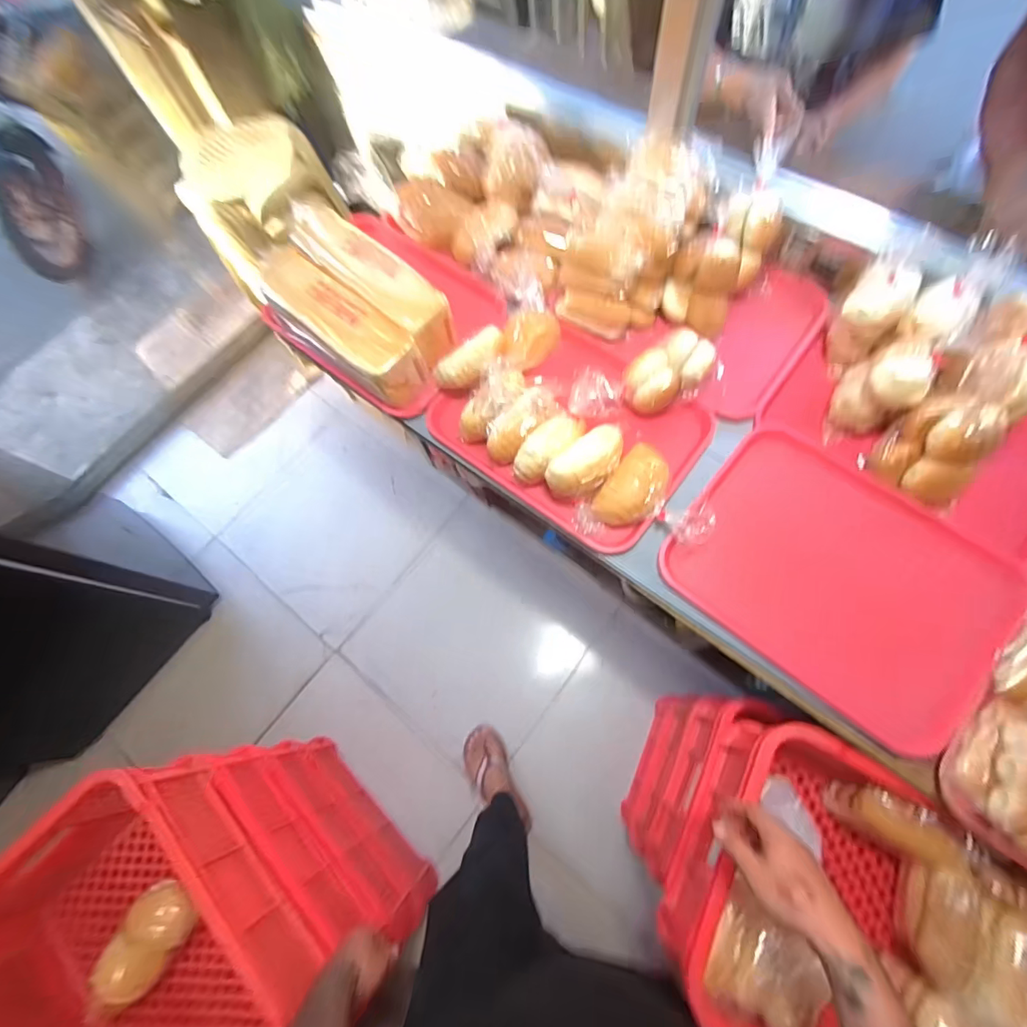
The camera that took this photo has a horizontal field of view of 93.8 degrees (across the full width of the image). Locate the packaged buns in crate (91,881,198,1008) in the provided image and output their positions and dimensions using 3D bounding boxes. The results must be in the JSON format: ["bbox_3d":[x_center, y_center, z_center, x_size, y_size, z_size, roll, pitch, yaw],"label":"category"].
[{"bbox_3d":[-0.562,0.644,0.725,0.090,0.081,0.140,22,74,12],"label":"packaged buns in crate"}]

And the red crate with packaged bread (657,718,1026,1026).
[{"bbox_3d":[0.505,0.560,0.627,0.512,0.206,0.374,25,74,13],"label":"red crate with packaged bread"}]

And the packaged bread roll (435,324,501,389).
[{"bbox_3d":[-0.065,-0.247,0.783,0.133,0.058,0.076,-40,72,5],"label":"packaged bread roll"}]

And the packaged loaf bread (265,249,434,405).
[{"bbox_3d":[-0.297,-0.321,0.825,0.353,0.098,0.113,38,78,16],"label":"packaged loaf bread"}]

